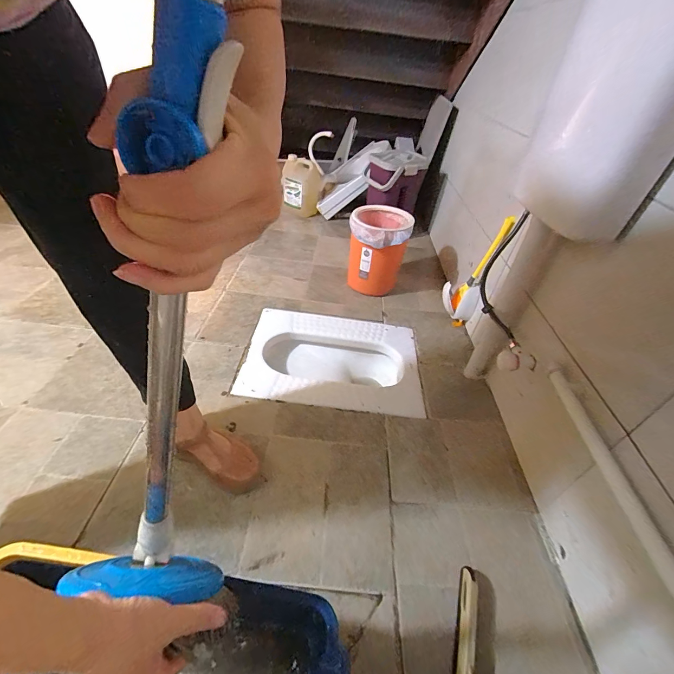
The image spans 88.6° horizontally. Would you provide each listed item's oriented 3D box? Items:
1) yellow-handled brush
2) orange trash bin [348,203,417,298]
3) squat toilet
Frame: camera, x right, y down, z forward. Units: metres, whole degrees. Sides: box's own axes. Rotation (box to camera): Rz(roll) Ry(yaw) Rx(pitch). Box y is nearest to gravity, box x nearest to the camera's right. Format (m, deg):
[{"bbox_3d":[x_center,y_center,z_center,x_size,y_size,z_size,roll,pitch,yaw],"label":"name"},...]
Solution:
[{"bbox_3d":[0.460,-0.224,1.197,0.125,0.394,0.108,22,41,17],"label":"yellow-handled brush"},{"bbox_3d":[0.156,-0.333,1.370,0.222,0.301,0.268,16,40,10],"label":"orange trash bin"},{"bbox_3d":[-0.016,0.102,1.134,0.540,0.130,0.412,6,39,-2],"label":"squat toilet"}]

